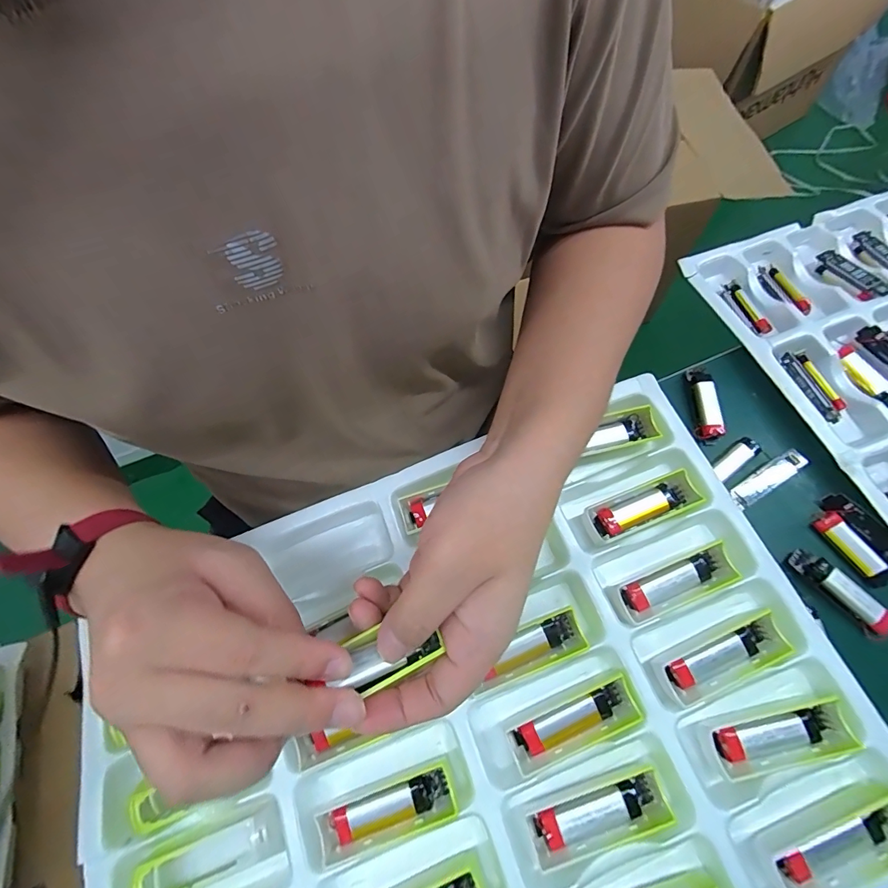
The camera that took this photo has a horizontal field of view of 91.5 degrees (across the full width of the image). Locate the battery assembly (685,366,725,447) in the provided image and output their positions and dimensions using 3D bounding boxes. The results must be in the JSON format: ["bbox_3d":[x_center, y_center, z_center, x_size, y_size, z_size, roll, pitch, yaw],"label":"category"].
[{"bbox_3d":[0.222,-0.036,0.370,0.018,0.013,0.067,-2,67,4],"label":"battery assembly"}]

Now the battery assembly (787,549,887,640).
[{"bbox_3d":[0.283,0.105,0.308,0.019,0.013,0.067,-38,70,-11],"label":"battery assembly"}]

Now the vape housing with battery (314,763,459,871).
[{"bbox_3d":[-0.033,0.214,0.249,0.081,0.011,0.026,-18,67,-3],"label":"vape housing with battery"}]

